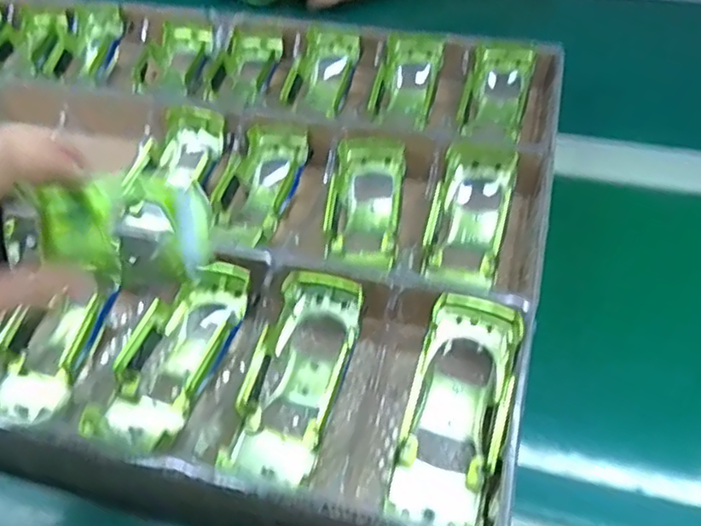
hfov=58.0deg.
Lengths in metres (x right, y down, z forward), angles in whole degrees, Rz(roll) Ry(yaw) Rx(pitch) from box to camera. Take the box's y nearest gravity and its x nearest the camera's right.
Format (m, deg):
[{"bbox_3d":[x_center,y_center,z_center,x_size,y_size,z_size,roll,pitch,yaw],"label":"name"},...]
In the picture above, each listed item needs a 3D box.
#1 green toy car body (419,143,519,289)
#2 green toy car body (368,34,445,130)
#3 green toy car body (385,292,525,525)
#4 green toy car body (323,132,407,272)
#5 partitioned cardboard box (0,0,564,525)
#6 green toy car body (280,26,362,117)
[{"bbox_3d":[0.088,-0.039,0.465,0.052,0.030,0.116,11,68,13],"label":"green toy car body"},{"bbox_3d":[0.051,-0.168,0.571,0.055,0.029,0.089,11,79,3],"label":"green toy car body"},{"bbox_3d":[0.061,0.083,0.357,0.053,0.035,0.124,13,69,14],"label":"green toy car body"},{"bbox_3d":[0.011,-0.046,0.480,0.053,0.031,0.116,5,49,6],"label":"green toy car body"},{"bbox_3d":[-0.173,-0.068,0.508,0.632,0.050,0.473,11,50,11],"label":"partitioned cardboard box"},{"bbox_3d":[-0.023,-0.172,0.589,0.055,0.044,0.092,13,51,13],"label":"green toy car body"}]

